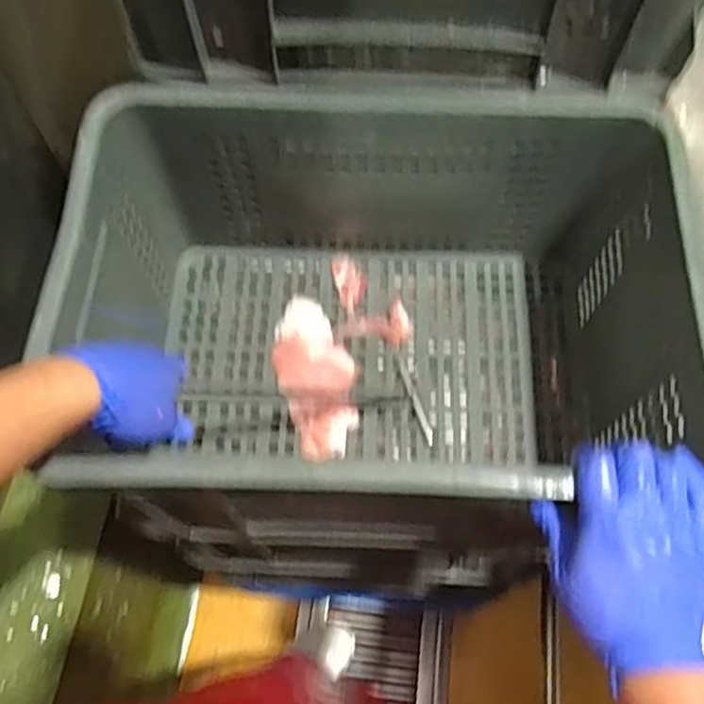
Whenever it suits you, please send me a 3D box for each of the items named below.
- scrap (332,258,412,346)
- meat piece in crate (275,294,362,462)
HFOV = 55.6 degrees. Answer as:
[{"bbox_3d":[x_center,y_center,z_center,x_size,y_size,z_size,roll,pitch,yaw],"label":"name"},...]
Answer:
[{"bbox_3d":[0.023,-0.060,0.786,0.085,0.015,0.110,-2,66,0],"label":"scrap"},{"bbox_3d":[-0.040,0.023,0.740,0.082,0.031,0.186,-19,67,-7],"label":"meat piece in crate"}]

